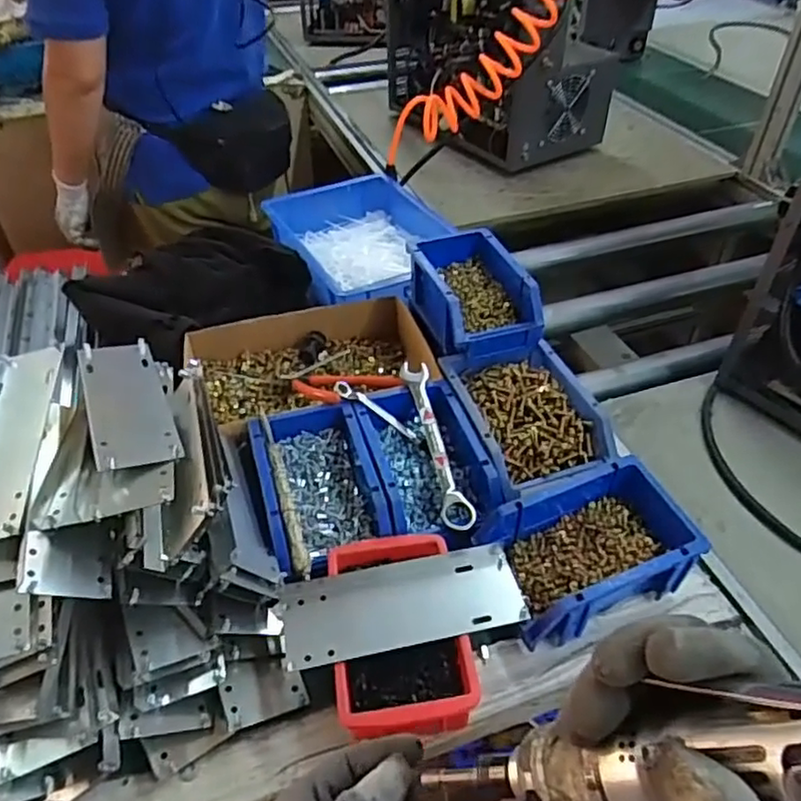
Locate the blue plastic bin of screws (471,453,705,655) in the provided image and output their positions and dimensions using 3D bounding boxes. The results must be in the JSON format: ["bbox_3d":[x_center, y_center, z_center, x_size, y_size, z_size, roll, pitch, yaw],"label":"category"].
[{"bbox_3d":[0.152,0.125,0.541,0.160,0.067,0.119,-18,46,-17],"label":"blue plastic bin of screws"}]

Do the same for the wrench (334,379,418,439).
[{"bbox_3d":[-0.025,0.009,0.640,0.094,0.010,0.014,34,50,3],"label":"wrench"}]

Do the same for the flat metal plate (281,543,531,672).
[{"bbox_3d":[0.002,0.154,0.495,0.179,0.005,0.071,-9,41,-8],"label":"flat metal plate"}]

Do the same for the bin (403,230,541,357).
[{"bbox_3d":[0.075,-0.126,0.724,0.101,0.065,0.180,-13,45,-12],"label":"bin"}]

